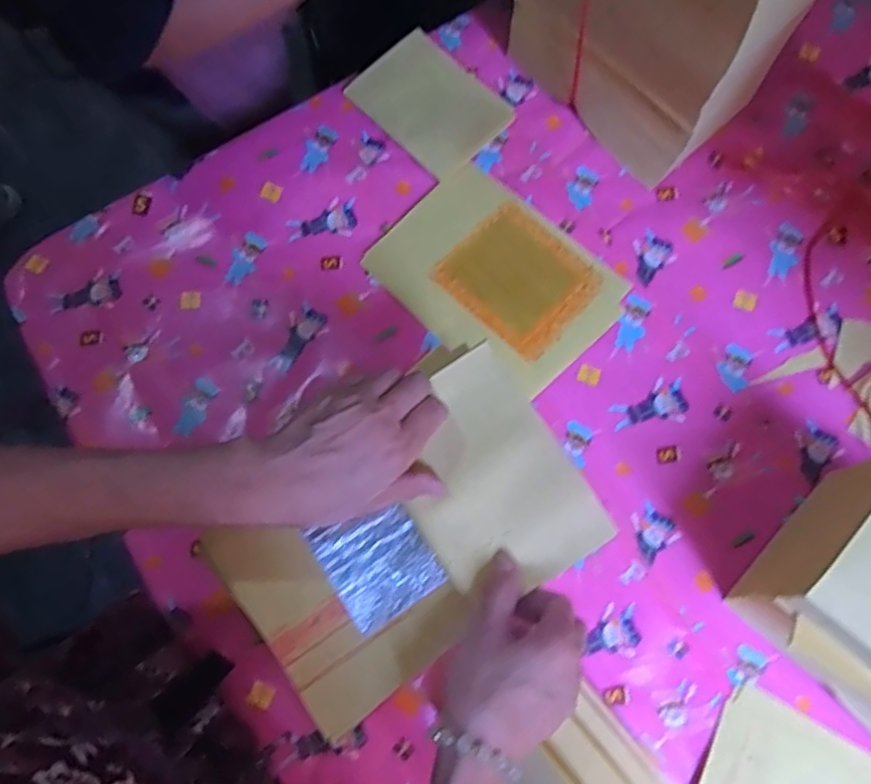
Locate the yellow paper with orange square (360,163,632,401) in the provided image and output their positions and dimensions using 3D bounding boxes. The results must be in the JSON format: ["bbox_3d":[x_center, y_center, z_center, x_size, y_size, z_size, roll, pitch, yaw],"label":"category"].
[{"bbox_3d":[0.063,-0.117,0.683,0.230,0.008,0.169,41,82,8],"label":"yellow paper with orange square"}]

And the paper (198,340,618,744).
[{"bbox_3d":[-0.019,0.091,0.447,0.234,0.020,0.163,-34,76,-7],"label":"paper"}]

